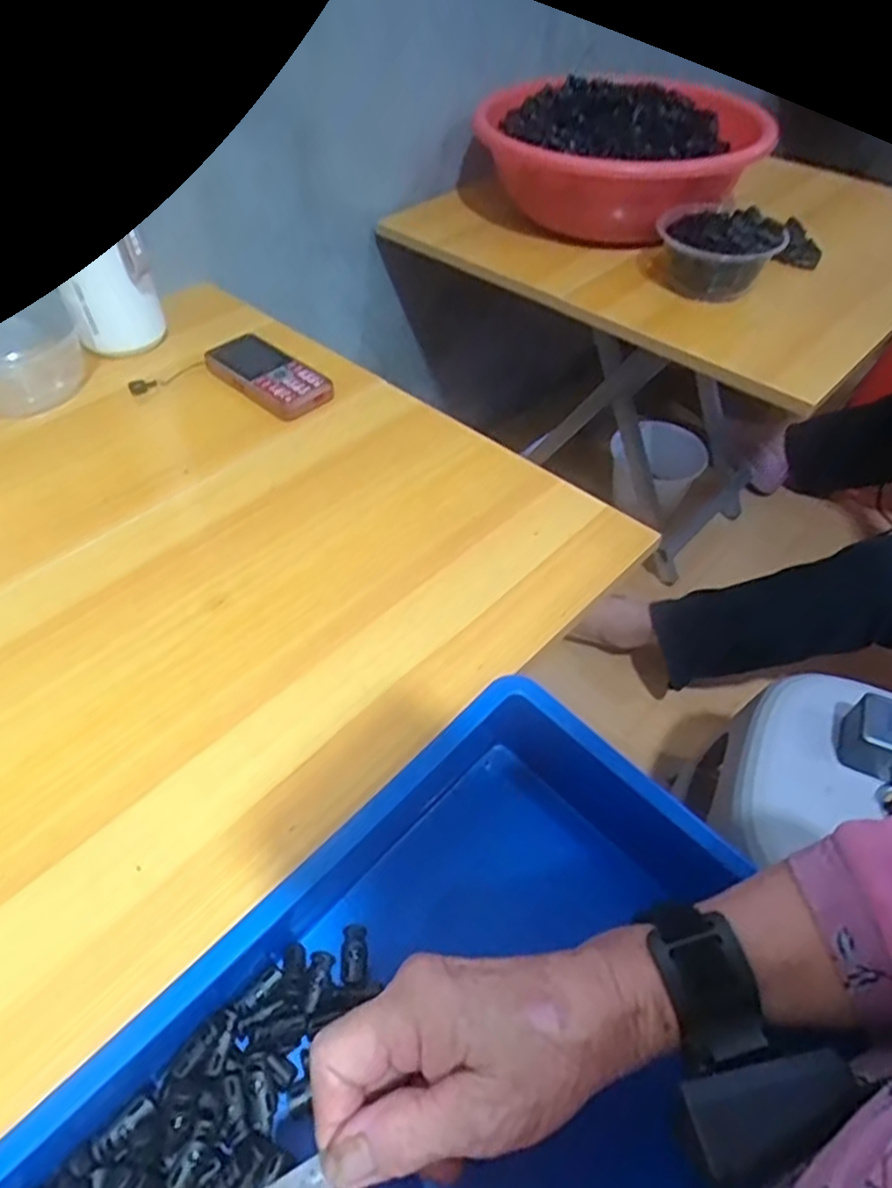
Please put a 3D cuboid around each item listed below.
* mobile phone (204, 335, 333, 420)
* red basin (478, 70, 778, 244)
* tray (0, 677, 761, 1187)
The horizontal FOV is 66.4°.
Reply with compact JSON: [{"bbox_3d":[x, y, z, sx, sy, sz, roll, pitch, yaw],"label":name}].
[{"bbox_3d":[-0.165,-0.205,0.635,0.132,0.018,0.061,35,57,26],"label":"mobile phone"},{"bbox_3d":[0.228,-0.578,0.902,0.340,0.112,0.374,0,49,0],"label":"red basin"},{"bbox_3d":[0.002,0.239,0.317,0.247,0.096,0.361,35,57,26],"label":"tray"}]

